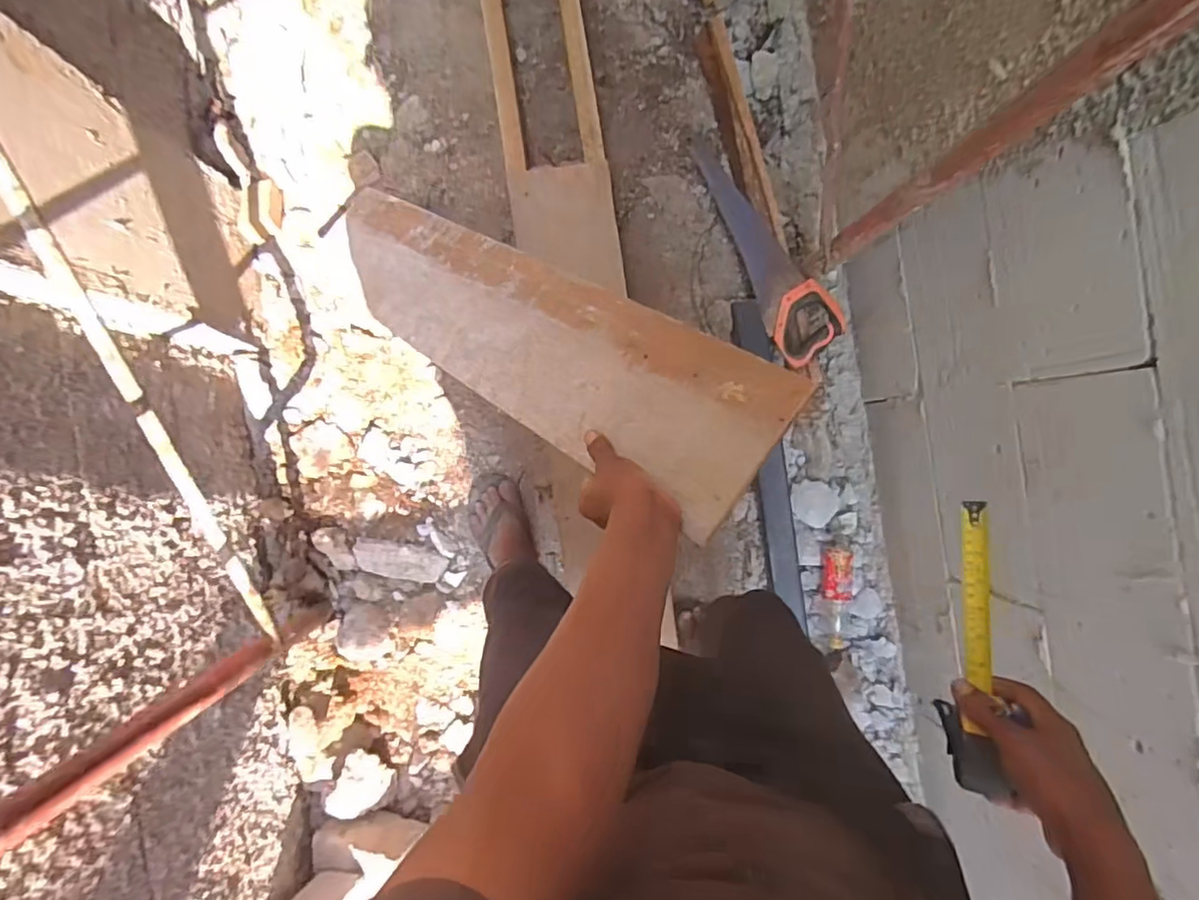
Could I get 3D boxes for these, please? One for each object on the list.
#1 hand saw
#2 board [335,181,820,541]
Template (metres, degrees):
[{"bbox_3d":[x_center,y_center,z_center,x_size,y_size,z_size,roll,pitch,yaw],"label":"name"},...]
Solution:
[{"bbox_3d":[0.312,-0.387,1.150,0.122,0.021,0.460,-29,85,18],"label":"hand saw"},{"bbox_3d":[-0.116,-0.157,0.729,0.736,0.019,0.174,34,89,32],"label":"board"}]

